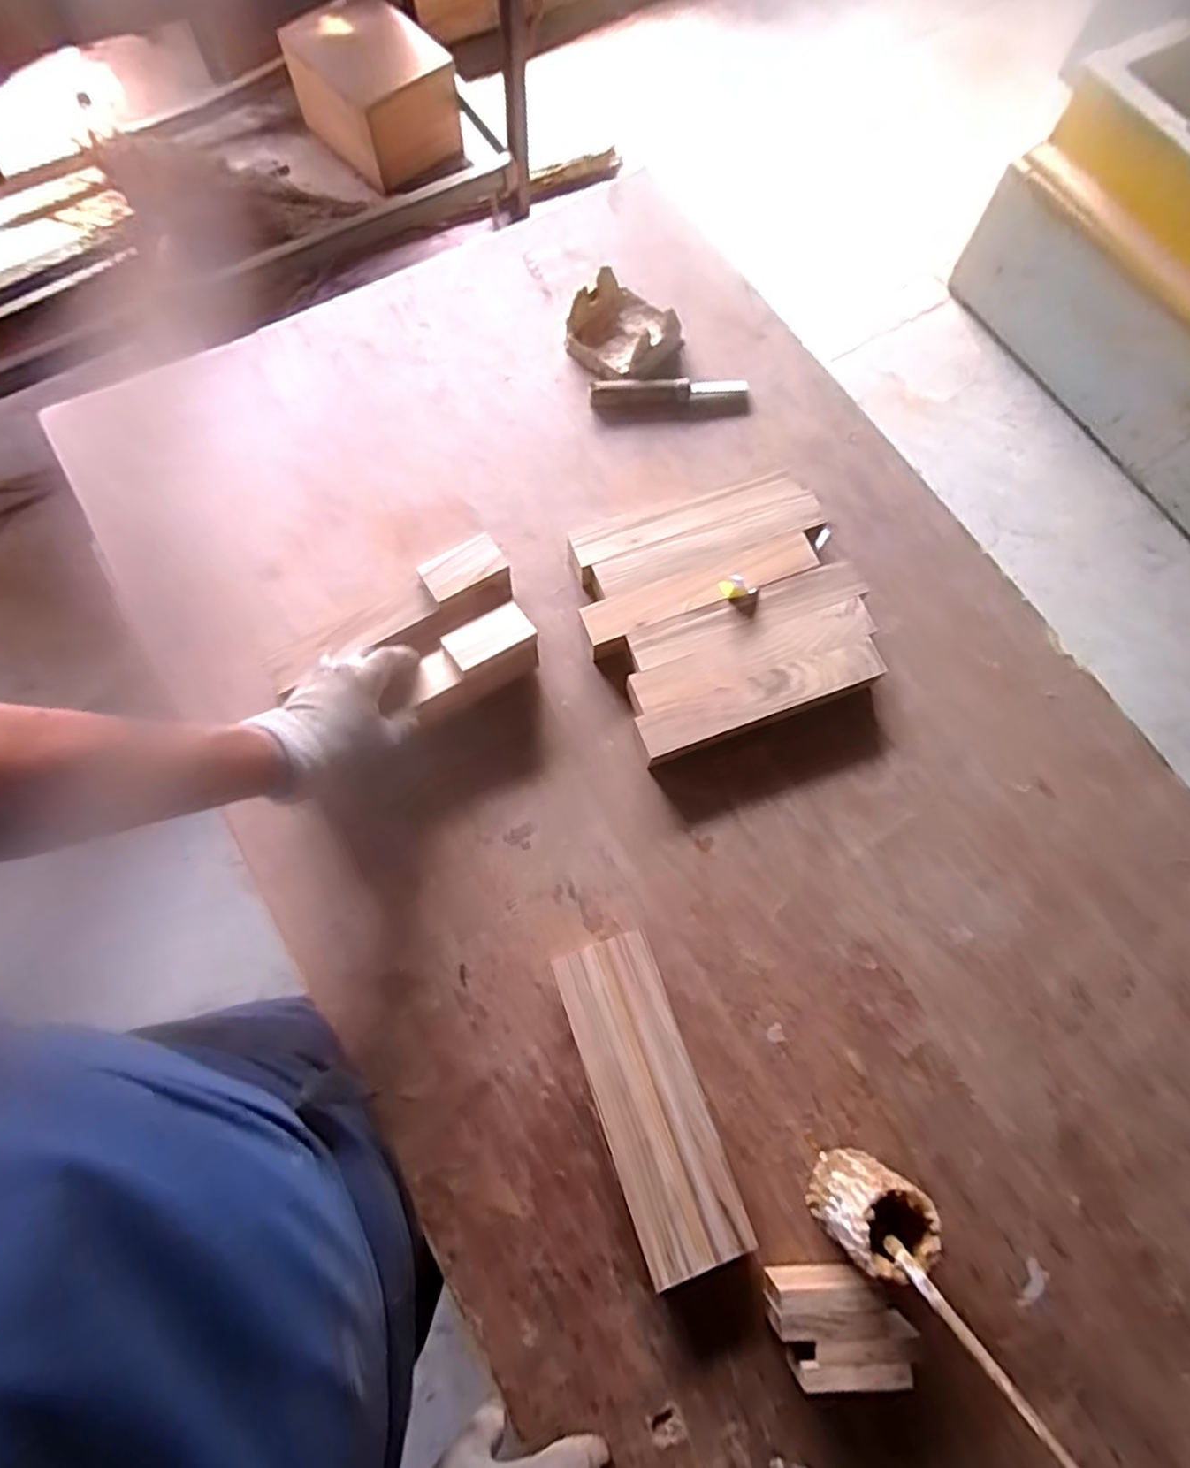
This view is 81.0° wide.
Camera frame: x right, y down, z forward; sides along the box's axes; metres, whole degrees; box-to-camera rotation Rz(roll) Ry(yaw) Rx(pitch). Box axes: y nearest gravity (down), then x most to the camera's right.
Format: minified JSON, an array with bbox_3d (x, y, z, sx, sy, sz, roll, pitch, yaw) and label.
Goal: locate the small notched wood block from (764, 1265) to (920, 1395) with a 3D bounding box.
[{"bbox_3d":[0.189,0.459,0.540,0.103,0.044,0.070,-4,73,-3],"label":"small notched wood block"}]

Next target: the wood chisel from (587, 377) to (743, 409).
[{"bbox_3d":[0.086,-0.405,0.822,0.183,0.017,0.027,-5,73,-3],"label":"wood chisel"}]

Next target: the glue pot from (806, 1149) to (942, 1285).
[{"bbox_3d":[0.214,0.374,0.544,0.065,0.098,0.067,0,73,-1],"label":"glue pot"}]

